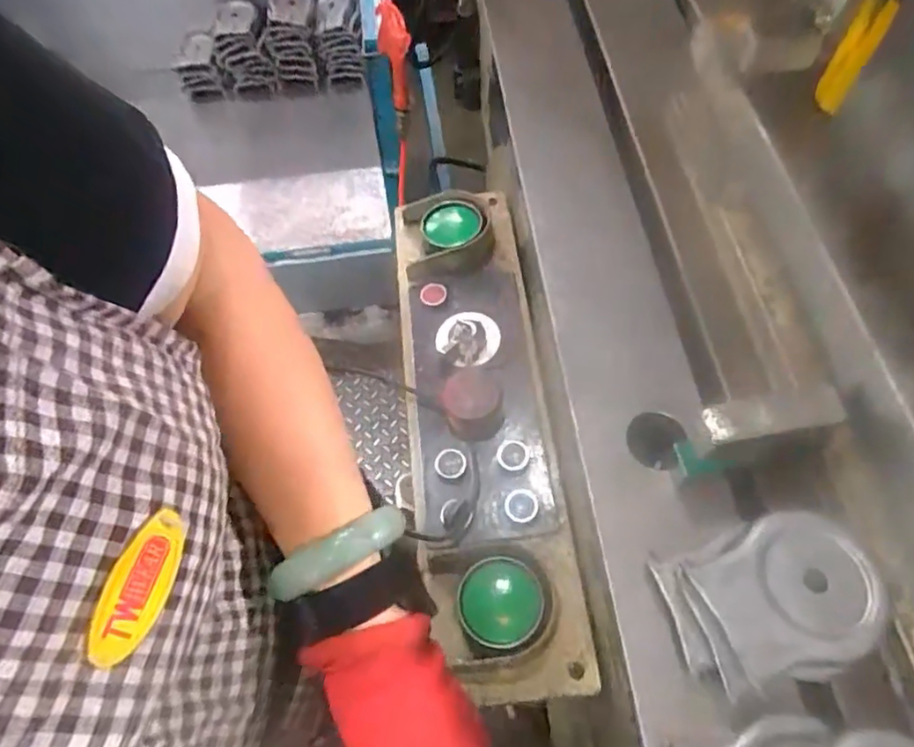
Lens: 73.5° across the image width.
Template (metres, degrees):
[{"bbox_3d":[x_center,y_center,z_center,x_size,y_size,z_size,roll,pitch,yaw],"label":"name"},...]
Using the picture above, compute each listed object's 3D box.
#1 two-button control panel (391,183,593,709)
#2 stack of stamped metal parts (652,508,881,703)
[{"bbox_3d":[0.019,0.026,0.651,0.148,0.080,0.566,-6,60,-3],"label":"two-button control panel"},{"bbox_3d":[0.226,0.159,0.434,0.142,0.050,0.112,-14,61,-7],"label":"stack of stamped metal parts"}]

